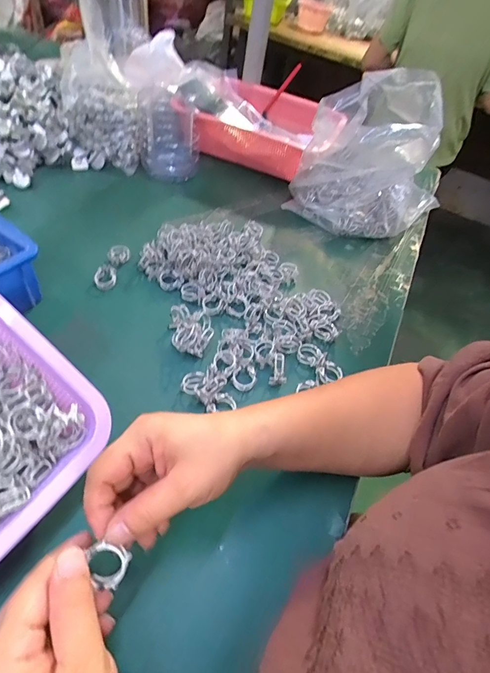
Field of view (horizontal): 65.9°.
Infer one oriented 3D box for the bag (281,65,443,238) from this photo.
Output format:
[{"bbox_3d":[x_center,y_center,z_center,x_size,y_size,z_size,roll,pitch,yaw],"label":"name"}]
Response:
[{"bbox_3d":[0.214,-0.305,0.612,0.211,0.201,0.233,27,50,13],"label":"bag"}]

